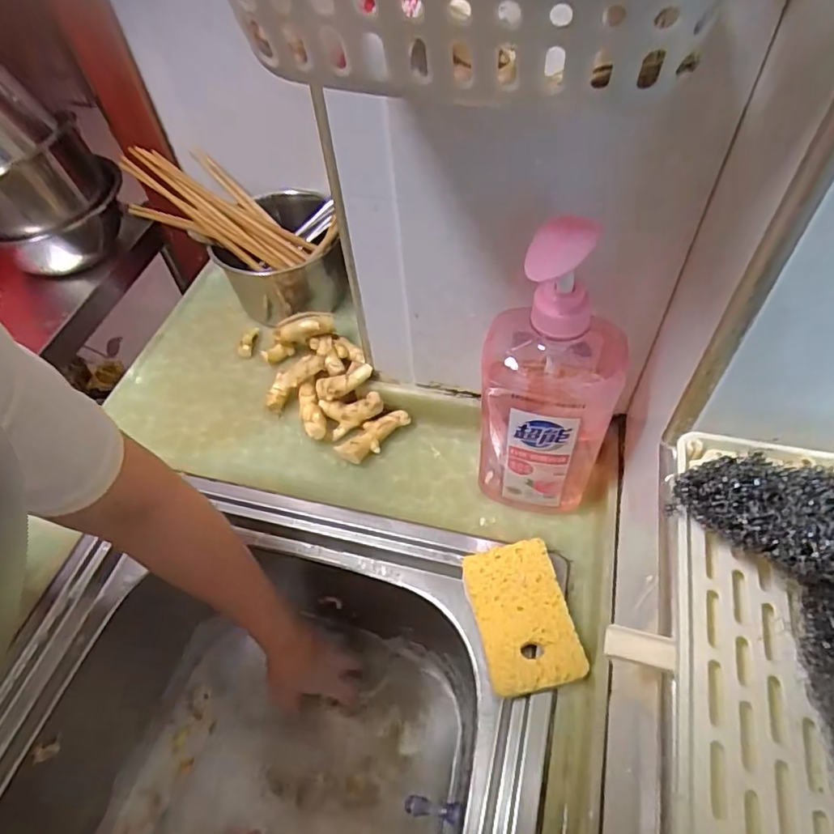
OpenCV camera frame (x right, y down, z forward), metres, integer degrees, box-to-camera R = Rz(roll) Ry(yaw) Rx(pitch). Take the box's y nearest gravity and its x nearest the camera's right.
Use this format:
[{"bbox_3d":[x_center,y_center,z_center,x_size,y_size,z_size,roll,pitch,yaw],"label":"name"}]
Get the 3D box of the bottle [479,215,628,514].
[{"bbox_3d":[0.096,-0.022,0.403,0.092,0.266,0.089,14,53,15],"label":"bottle"}]

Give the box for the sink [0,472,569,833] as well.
[{"bbox_3d":[-0.121,0.326,0.446,0.393,0.209,0.460,10,52,12],"label":"sink"}]

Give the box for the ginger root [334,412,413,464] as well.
[{"bbox_3d":[-0.042,0.018,0.535,0.071,0.026,0.030,-39,58,-24],"label":"ginger root"}]

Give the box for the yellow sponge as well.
[{"bbox_3d":[0.079,0.150,0.424,0.068,0.018,0.106,-12,51,-5],"label":"yellow sponge"}]

